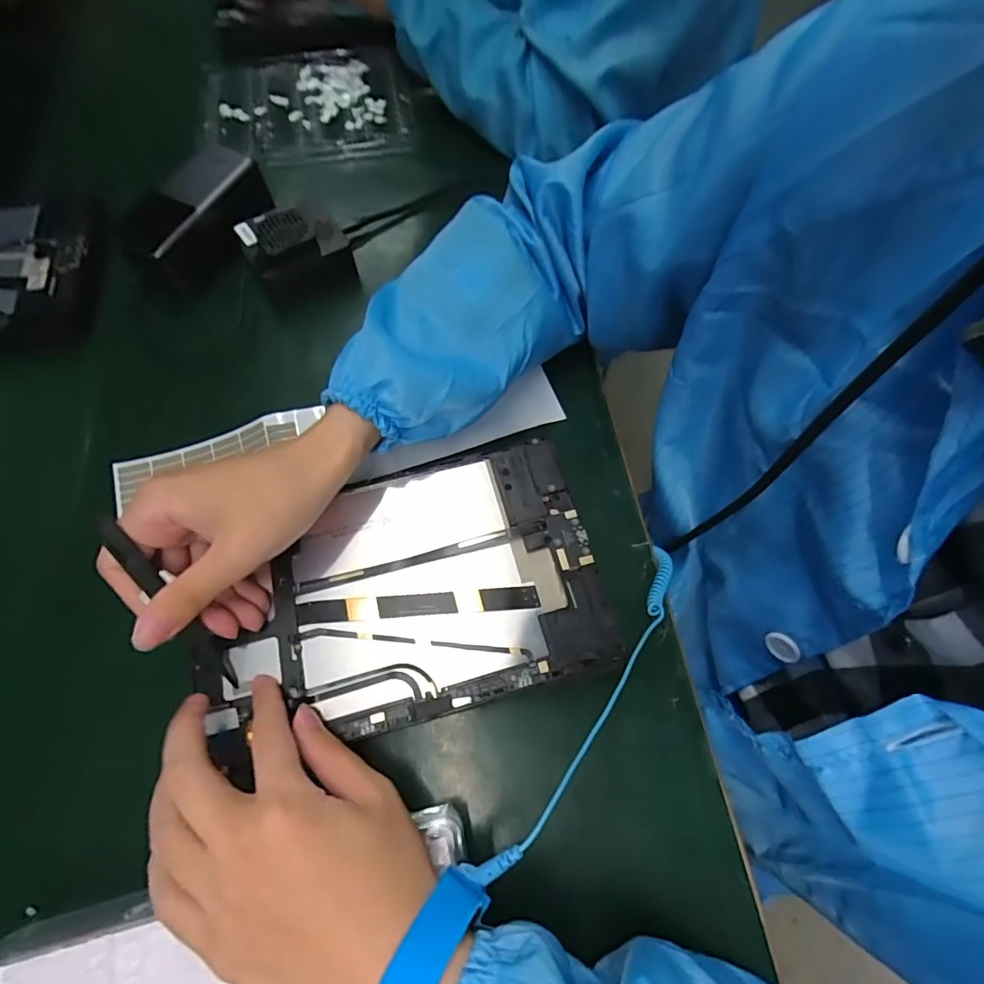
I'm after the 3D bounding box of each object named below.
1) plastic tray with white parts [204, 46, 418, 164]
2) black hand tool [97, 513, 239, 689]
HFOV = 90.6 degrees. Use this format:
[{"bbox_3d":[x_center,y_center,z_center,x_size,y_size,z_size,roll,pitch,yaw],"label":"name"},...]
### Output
[{"bbox_3d":[-0.190,-0.406,0.506,0.202,0.017,0.177,-10,67,-7],"label":"plastic tray with white parts"},{"bbox_3d":[-0.164,0.059,0.249,0.012,0.010,0.108,-29,112,-14],"label":"black hand tool"}]

